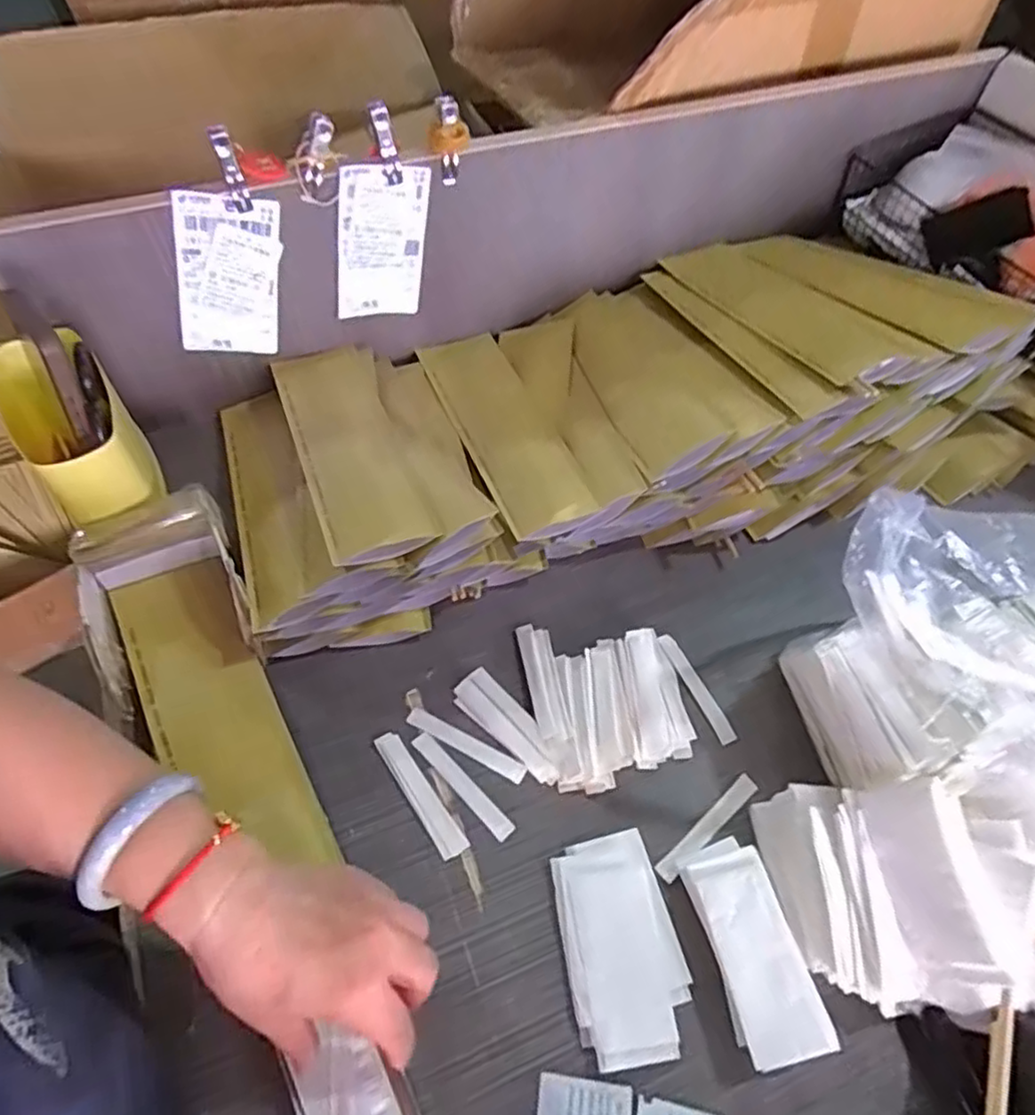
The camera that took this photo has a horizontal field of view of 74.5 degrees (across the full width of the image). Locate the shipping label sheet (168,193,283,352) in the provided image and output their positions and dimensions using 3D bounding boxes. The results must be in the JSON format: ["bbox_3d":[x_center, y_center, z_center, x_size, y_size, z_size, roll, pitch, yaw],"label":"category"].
[{"bbox_3d":[-0.235,-0.226,0.555,0.077,0.130,0.009,-5,50,-25],"label":"shipping label sheet"}]

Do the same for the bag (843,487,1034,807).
[{"bbox_3d":[0.333,0.037,0.402,0.283,0.110,0.168,-5,57,-4],"label":"bag"}]

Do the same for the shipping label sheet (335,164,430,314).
[{"bbox_3d":[-0.116,-0.265,0.582,0.074,0.130,0.008,-11,55,-23],"label":"shipping label sheet"}]

